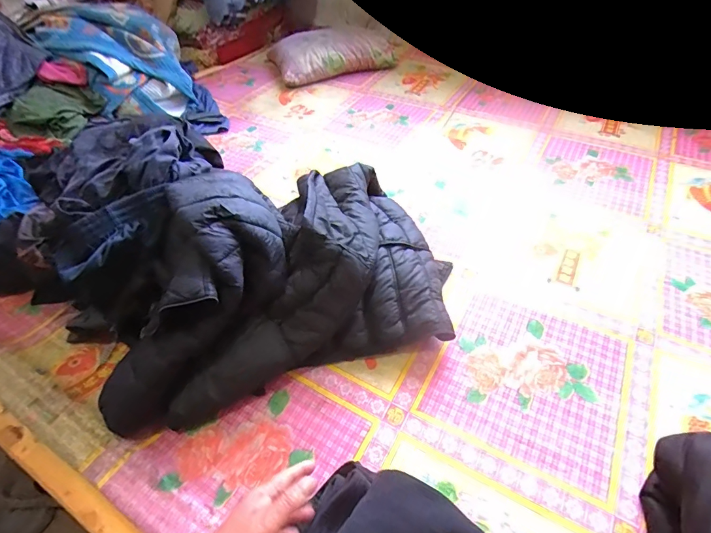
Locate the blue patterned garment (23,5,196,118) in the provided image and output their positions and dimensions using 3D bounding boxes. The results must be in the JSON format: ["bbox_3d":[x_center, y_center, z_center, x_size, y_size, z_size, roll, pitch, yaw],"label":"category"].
[{"bbox_3d":[-0.760,-0.661,1.320,0.374,0.260,0.450,-31,53,-24],"label":"blue patterned garment"}]

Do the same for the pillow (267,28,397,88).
[{"bbox_3d":[-0.081,-0.835,1.582,0.465,0.118,0.249,-14,47,-12],"label":"pillow"}]

